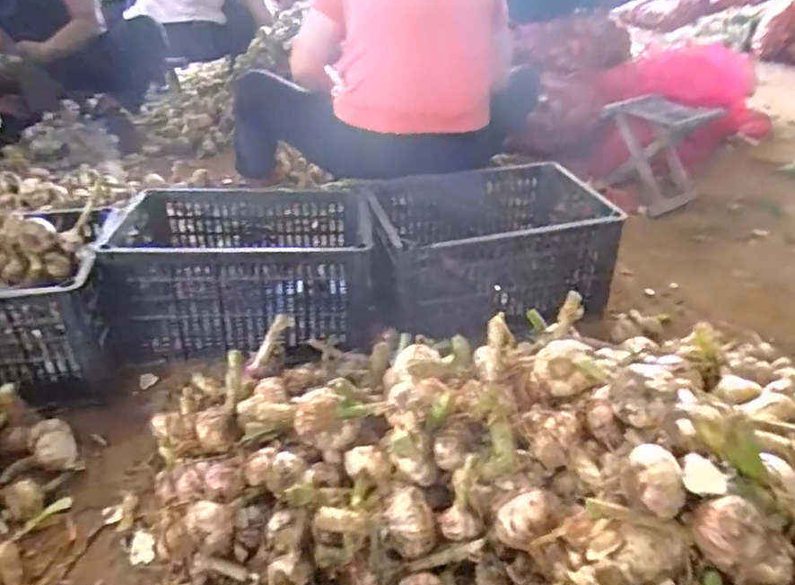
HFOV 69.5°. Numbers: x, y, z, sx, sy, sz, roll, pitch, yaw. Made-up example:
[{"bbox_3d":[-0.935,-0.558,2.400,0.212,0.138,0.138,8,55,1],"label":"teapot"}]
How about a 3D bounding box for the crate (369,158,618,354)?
[{"bbox_3d":[0.186,-0.100,1.222,0.405,0.216,0.360,-6,30,-11],"label":"crate"}]

